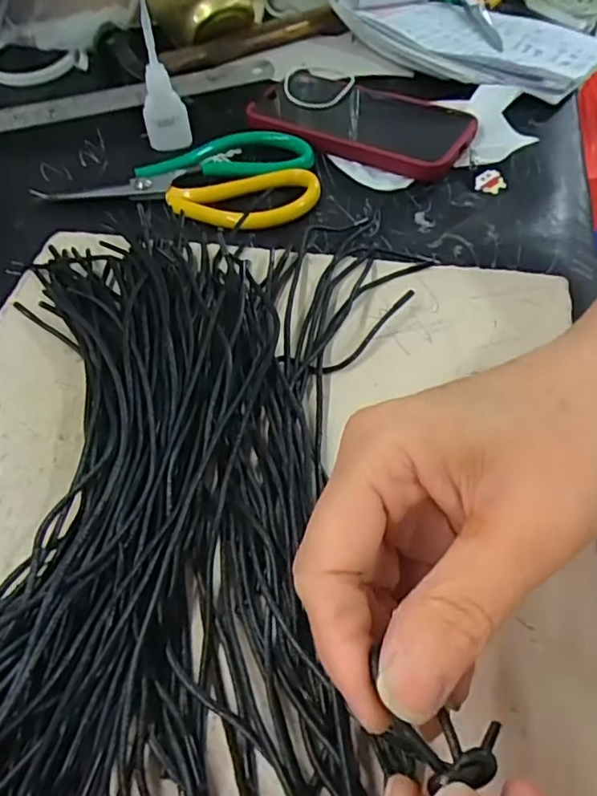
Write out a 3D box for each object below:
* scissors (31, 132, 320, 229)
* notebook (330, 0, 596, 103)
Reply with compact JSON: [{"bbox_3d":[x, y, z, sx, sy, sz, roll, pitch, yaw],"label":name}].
[{"bbox_3d":[-0.077,-0.157,0.424,0.180,0.018,0.092,4,53,3],"label":"scissors"},{"bbox_3d":[0.155,-0.333,0.523,0.211,0.054,0.155,34,60,23],"label":"notebook"}]

